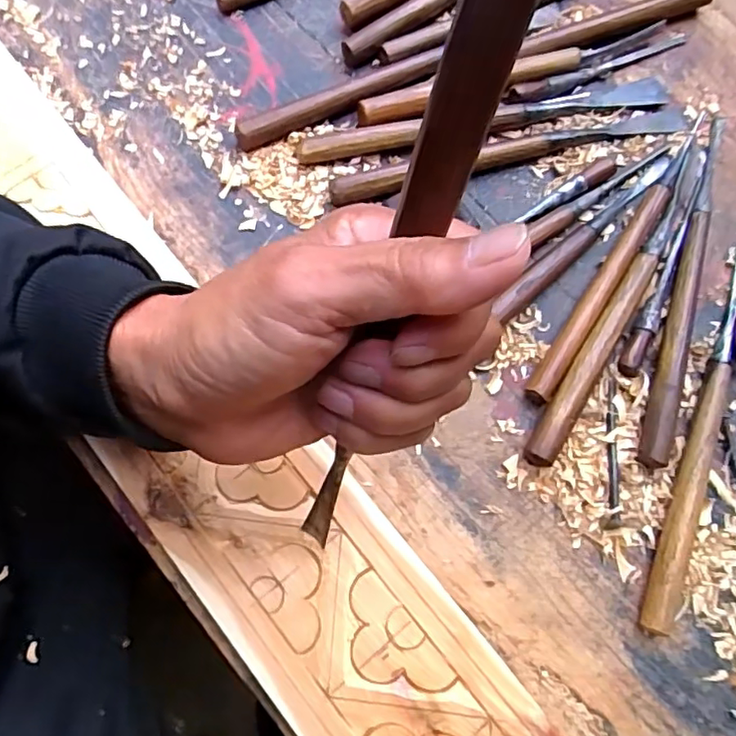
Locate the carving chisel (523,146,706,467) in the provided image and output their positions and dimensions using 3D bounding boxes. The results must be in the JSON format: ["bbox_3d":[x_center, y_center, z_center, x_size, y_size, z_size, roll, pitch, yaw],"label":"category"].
[{"bbox_3d":[0.161,-0.046,0.372,0.017,0.015,0.245,32,77,7],"label":"carving chisel"}]

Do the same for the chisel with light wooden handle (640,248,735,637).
[{"bbox_3d":[0.199,0.031,0.352,0.018,0.017,0.246,22,76,4],"label":"chisel with light wooden handle"}]

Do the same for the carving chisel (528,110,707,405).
[{"bbox_3d":[0.163,-0.076,0.382,0.015,0.011,0.232,33,77,7],"label":"carving chisel"}]

